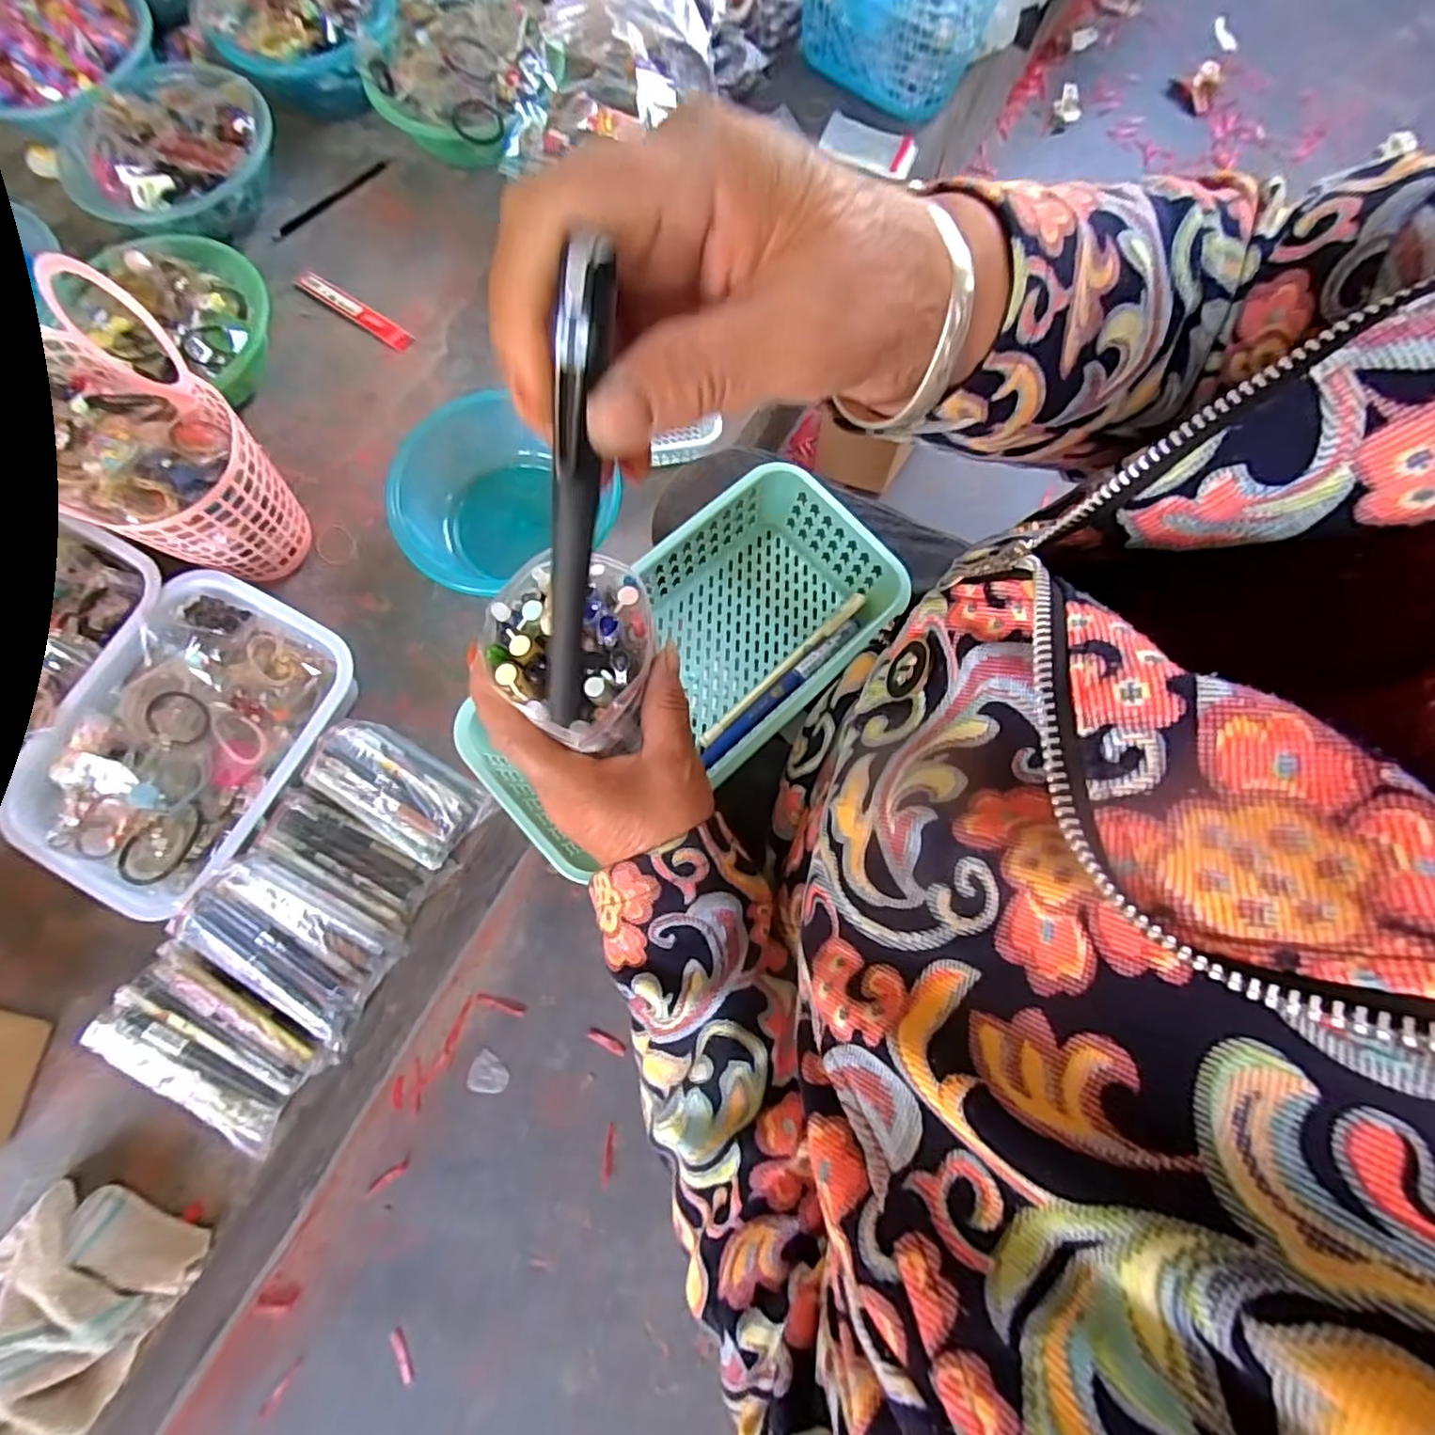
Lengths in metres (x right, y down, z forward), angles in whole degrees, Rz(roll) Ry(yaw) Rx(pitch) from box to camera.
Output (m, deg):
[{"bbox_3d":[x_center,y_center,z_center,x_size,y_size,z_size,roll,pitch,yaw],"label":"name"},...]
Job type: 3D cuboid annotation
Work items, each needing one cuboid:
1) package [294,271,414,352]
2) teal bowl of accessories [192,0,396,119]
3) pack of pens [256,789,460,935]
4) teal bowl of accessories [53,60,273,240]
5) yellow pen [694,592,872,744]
[{"bbox_3d":[-0.443,-0.495,0.785,0.180,0.004,0.026,34,76,10],"label":"package"},{"bbox_3d":[-0.524,-0.874,0.819,0.223,0.086,0.222,0,74,0],"label":"teal bowl of accessories"},{"bbox_3d":[-0.336,0.128,0.596,0.157,0.026,0.066,32,76,-4],"label":"pack of pens"},{"bbox_3d":[-0.657,-0.682,0.789,0.235,0.088,0.239,0,74,0],"label":"teal bowl of accessories"},{"bbox_3d":[0.043,-0.031,0.411,0.143,0.005,0.010,-42,78,-11],"label":"yellow pen"}]

